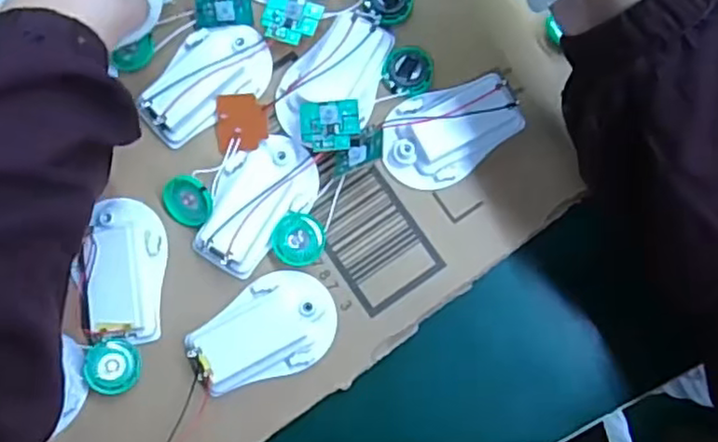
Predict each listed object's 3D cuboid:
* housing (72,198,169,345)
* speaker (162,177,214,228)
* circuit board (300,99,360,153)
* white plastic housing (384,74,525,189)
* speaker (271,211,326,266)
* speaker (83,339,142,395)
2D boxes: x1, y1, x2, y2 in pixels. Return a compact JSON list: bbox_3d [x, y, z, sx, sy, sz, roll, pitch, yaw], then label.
[{"bbox_3d":[-0.127,0.026,0.354,0.040,0.016,0.074,3,87,-4],"label":"housing"},{"bbox_3d":[-0.093,-0.011,0.361,0.029,0.006,0.028,-40,93,28],"label":"speaker"},{"bbox_3d":[-0.015,-0.052,0.357,0.032,0.004,0.028,-4,81,-4],"label":"circuit board"},{"bbox_3d":[0.051,-0.051,0.362,0.077,0.017,0.052,-32,90,-5],"label":"white plastic housing"},{"bbox_3d":[-0.033,0.010,0.362,0.028,0.004,0.029,2,87,-4],"label":"speaker"},{"bbox_3d":[-0.131,0.076,0.351,0.027,0.008,0.027,0,89,-18],"label":"speaker"}]

